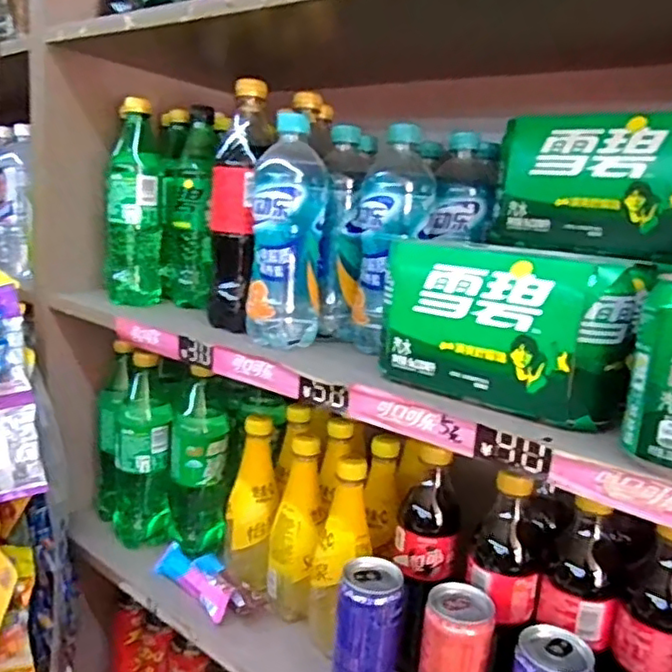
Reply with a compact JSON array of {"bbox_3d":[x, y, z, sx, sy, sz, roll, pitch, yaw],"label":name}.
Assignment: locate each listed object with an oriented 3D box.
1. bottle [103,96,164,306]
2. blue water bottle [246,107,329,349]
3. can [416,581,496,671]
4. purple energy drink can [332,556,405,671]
[{"bbox_3d":[-0.245,-0.157,0.763,0.066,0.228,0.067,1,12,-15],"label":"bottle"},{"bbox_3d":[-0.047,-0.102,0.610,0.075,0.214,0.059,4,12,-3],"label":"blue water bottle"},{"bbox_3d":[0.101,0.288,0.537,0.058,0.141,0.059,8,13,19],"label":"can"},{"bbox_3d":[0.029,0.278,0.563,0.058,0.140,0.051,6,12,6],"label":"purple energy drink can"}]

